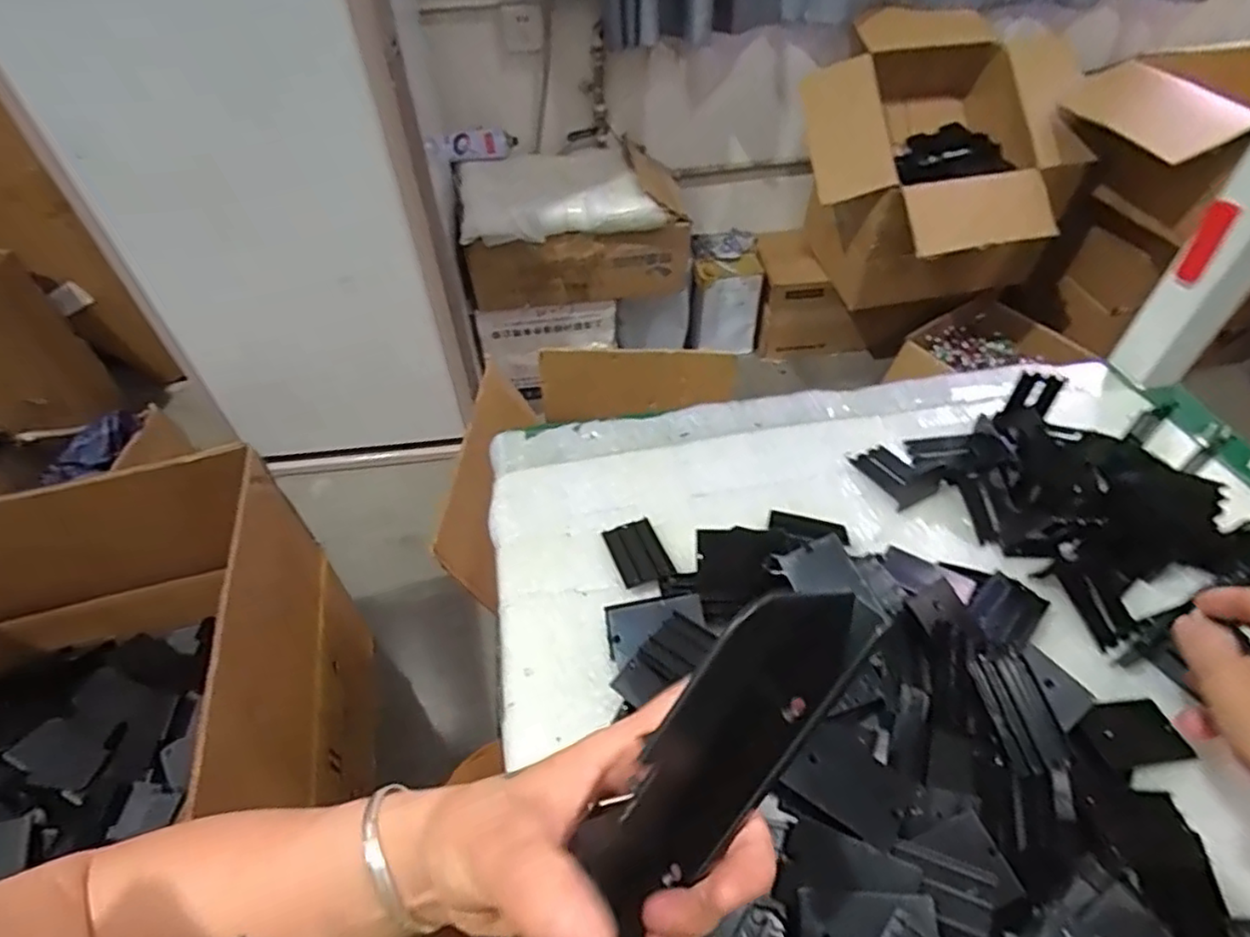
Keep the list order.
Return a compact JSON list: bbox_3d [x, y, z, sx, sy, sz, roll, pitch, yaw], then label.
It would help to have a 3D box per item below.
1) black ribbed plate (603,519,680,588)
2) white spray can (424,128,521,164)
[{"bbox_3d":[0.010,0.059,0.449,0.035,0.006,0.050,-17,50,-14],"label":"black ribbed plate"},{"bbox_3d":[-0.348,-0.752,1.509,0.207,0.072,0.074,-23,51,-18],"label":"white spray can"}]

